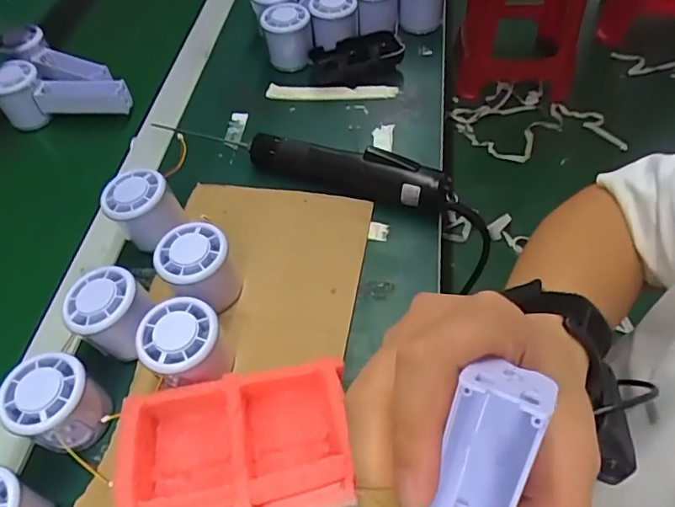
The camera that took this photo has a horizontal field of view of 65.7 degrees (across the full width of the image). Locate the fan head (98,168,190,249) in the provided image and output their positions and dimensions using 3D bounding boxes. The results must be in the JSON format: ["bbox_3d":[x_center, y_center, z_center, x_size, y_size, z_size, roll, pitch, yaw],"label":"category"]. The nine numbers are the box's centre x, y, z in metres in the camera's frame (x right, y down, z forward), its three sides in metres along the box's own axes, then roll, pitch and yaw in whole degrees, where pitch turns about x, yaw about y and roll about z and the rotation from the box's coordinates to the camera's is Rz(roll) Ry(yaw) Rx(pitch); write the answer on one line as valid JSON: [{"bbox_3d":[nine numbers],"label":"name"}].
[{"bbox_3d":[-0.173,-0.039,0.466,0.056,0.053,0.054,20,58,17],"label":"fan head"}]

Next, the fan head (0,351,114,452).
[{"bbox_3d":[-0.198,0.106,0.371,0.060,0.049,0.057,28,61,21],"label":"fan head"}]

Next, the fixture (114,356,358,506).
[{"bbox_3d":[-0.065,0.133,0.345,0.143,0.046,0.096,-10,54,-4],"label":"fixture"}]

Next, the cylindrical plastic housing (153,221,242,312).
[{"bbox_3d":[-0.113,0.013,0.426,0.057,0.055,0.056,-2,54,3],"label":"cylindrical plastic housing"}]

